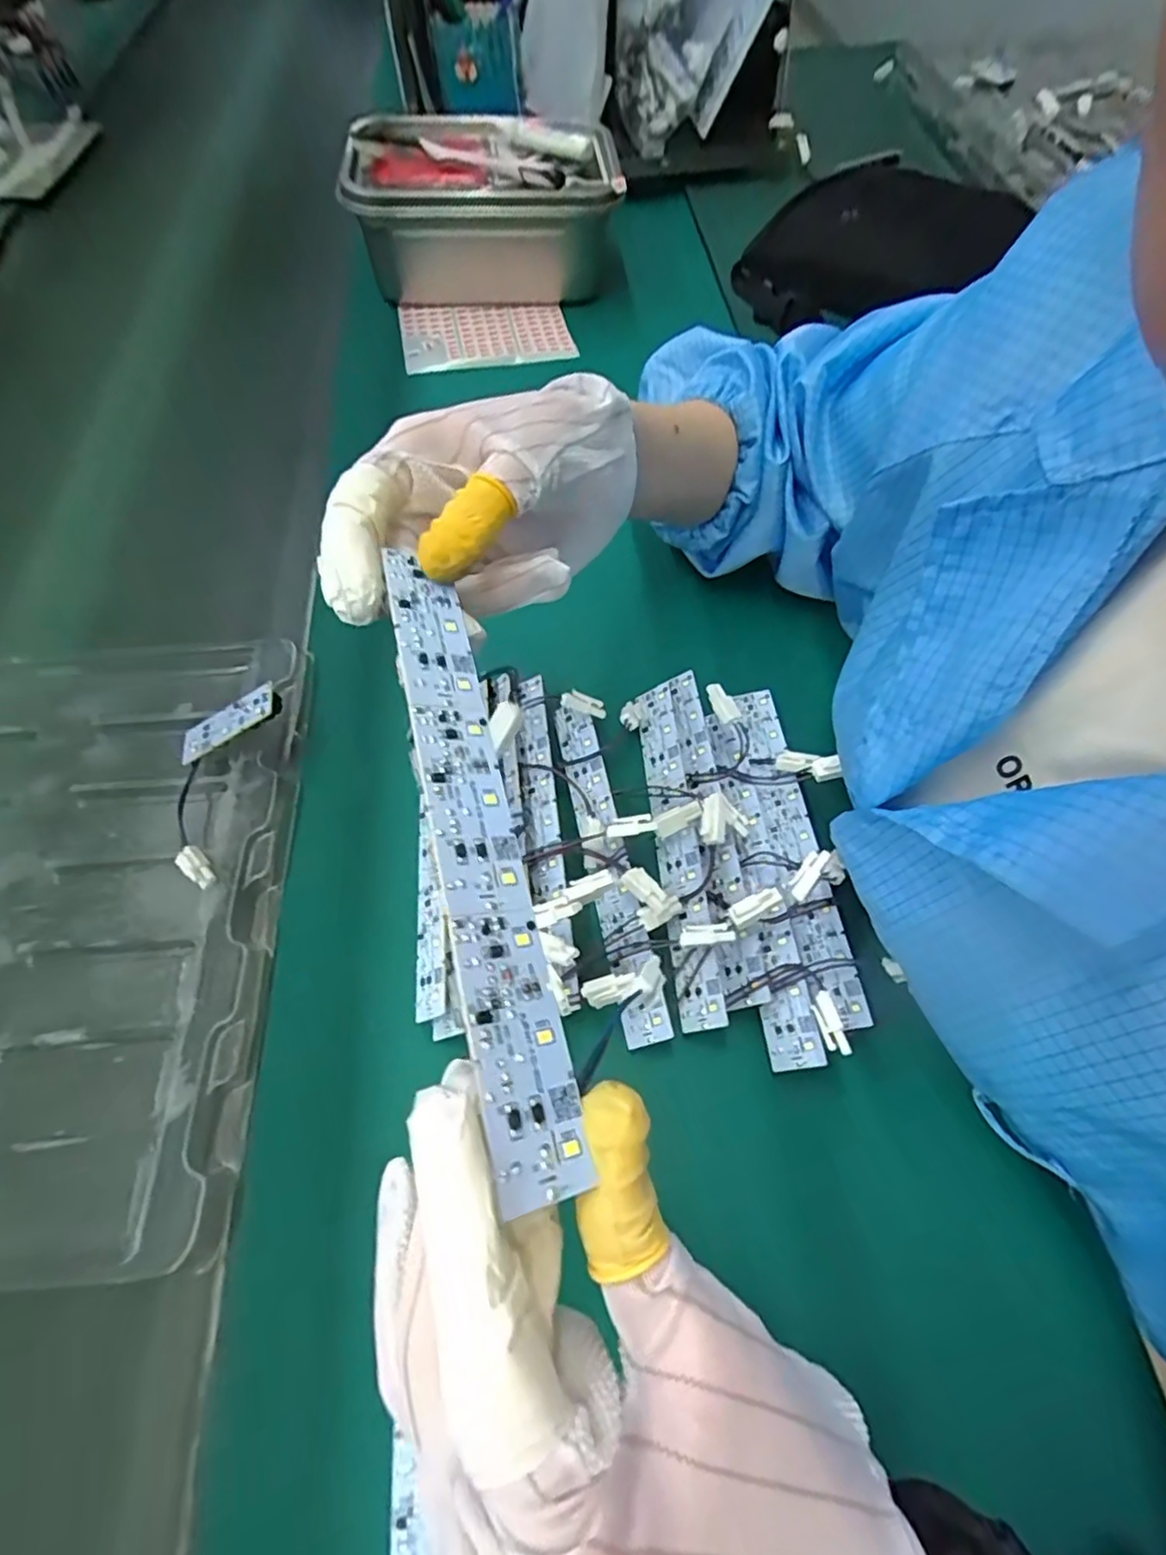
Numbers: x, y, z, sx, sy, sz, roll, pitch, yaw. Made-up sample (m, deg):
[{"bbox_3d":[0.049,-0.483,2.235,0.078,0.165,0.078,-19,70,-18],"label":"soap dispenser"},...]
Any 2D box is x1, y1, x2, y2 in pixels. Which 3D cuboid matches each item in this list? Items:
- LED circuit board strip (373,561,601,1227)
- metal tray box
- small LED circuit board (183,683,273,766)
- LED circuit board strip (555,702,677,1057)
[{"bbox_3d":[-0.031,0.010,0.177,0.024,0.004,0.180,1,58,-32],"label":"LED circuit board strip"},{"bbox_3d":[-0.086,-0.535,0.615,0.244,0.123,0.156,-11,63,-5],"label":"metal tray box"},{"bbox_3d":[-0.199,-0.031,0.363,0.064,0.004,0.025,-27,63,13],"label":"small LED circuit board"},{"bbox_3d":[0.012,0.038,0.336,0.021,0.011,0.188,-11,63,-5],"label":"LED circuit board strip"}]

